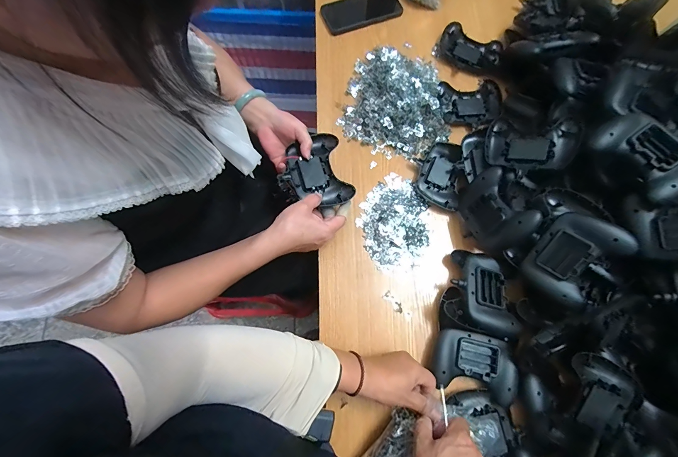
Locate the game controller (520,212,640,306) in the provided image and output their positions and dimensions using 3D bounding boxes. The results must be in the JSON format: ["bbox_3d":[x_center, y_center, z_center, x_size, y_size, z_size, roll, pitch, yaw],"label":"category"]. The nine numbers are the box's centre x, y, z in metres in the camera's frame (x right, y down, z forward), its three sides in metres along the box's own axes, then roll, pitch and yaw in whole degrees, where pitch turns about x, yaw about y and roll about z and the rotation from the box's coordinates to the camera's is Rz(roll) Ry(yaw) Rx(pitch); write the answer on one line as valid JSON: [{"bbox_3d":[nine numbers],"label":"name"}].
[{"bbox_3d":[0.319,0.039,0.418,0.086,0.046,0.118,48,115,28],"label":"game controller"}]

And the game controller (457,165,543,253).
[{"bbox_3d":[0.239,-0.025,0.471,0.031,0.091,0.121,6,49,-36],"label":"game controller"}]

